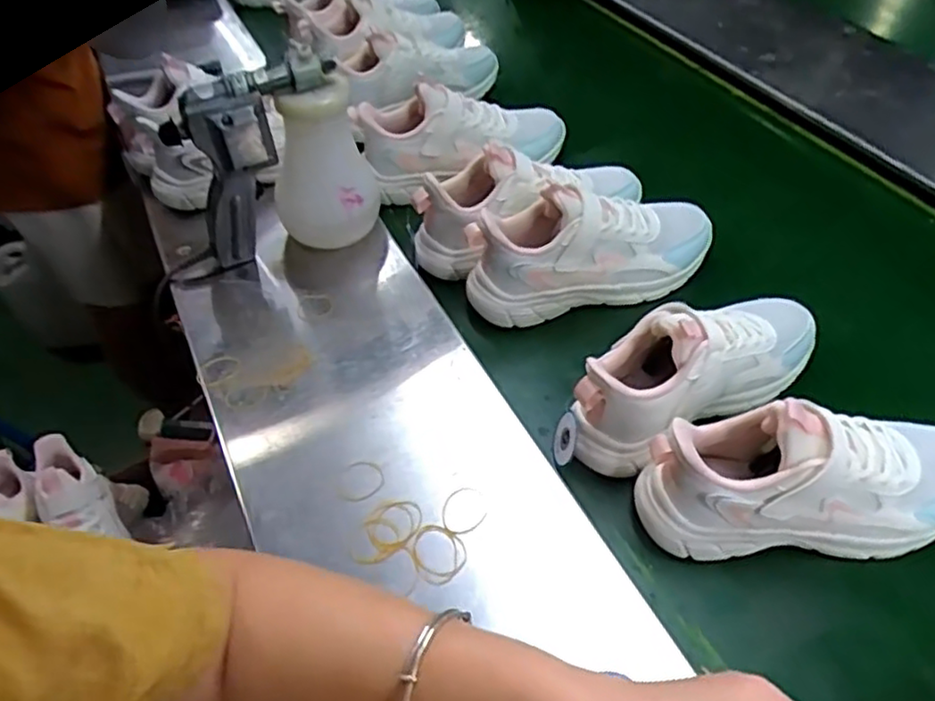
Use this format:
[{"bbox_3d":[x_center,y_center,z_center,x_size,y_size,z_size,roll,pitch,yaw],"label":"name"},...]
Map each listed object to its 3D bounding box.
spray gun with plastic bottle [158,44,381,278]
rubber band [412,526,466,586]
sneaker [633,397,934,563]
[{"bbox_3d":[-0.185,-0.183,0.675,0.168,0.210,0.088,-11,49,-5],"label":"spray gun with plastic bottle"},{"bbox_3d":[-0.023,0.153,0.513,0.042,0.004,0.041,1,55,-1],"label":"rubber band"},{"bbox_3d":[0.259,0.093,0.509,0.243,0.115,0.078,-4,49,1],"label":"sneaker"}]

